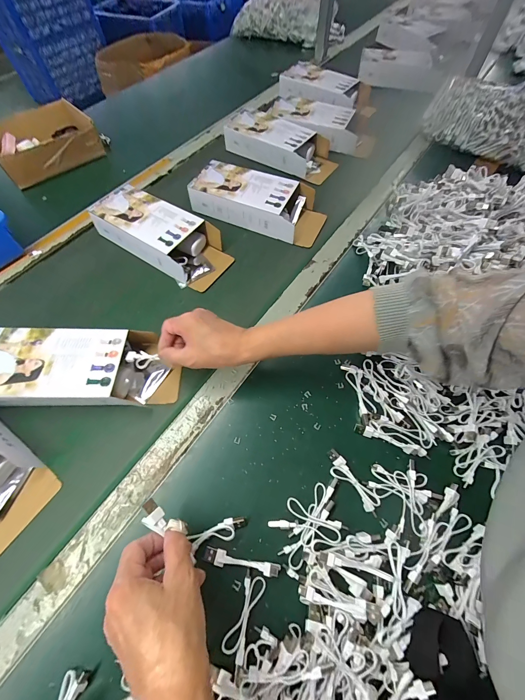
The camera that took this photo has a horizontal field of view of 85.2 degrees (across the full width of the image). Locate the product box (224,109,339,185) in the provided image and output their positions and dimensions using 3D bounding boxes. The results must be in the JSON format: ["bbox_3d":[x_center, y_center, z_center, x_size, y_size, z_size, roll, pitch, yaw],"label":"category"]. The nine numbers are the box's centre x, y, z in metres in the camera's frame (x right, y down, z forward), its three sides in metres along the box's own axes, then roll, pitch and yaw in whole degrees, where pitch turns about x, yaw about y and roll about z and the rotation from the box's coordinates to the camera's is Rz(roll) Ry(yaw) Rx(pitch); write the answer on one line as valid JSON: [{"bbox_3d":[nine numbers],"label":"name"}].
[{"bbox_3d":[0.045,-0.471,0.650,0.244,0.072,0.121,31,67,15],"label":"product box"}]

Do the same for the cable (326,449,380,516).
[{"bbox_3d":[0.104,0.153,0.331,0.023,0.012,0.077,-37,65,-17],"label":"cable"}]

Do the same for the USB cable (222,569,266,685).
[{"bbox_3d":[-0.019,0.260,0.273,0.023,0.011,0.075,16,62,12],"label":"USB cable"}]

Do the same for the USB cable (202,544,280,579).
[{"bbox_3d":[-0.023,0.220,0.294,0.079,0.015,0.014,10,61,8],"label":"USB cable"}]

